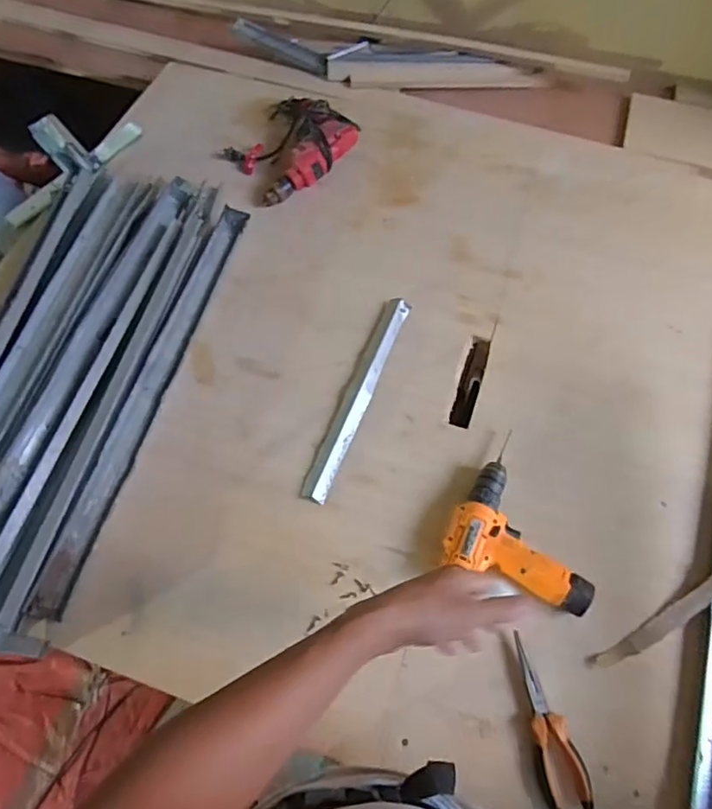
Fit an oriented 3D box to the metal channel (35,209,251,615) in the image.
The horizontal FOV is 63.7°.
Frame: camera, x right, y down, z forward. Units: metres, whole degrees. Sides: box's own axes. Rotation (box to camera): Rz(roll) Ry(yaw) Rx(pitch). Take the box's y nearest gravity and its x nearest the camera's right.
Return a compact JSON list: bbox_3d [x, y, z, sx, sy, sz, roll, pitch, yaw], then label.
[{"bbox_3d":[-0.325,-0.031,0.934,0.056,0.042,0.735,12,63,7],"label":"metal channel"}]

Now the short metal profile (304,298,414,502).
[{"bbox_3d":[0.007,-0.019,0.939,0.038,0.014,0.388,19,65,12],"label":"short metal profile"}]

